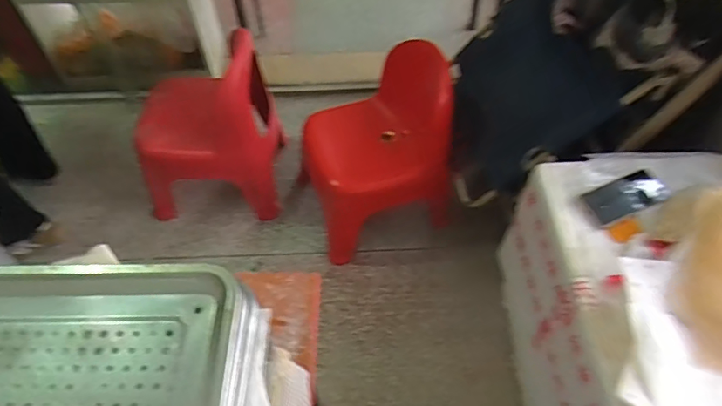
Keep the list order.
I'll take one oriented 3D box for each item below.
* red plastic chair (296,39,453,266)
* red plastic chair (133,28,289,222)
[{"bbox_3d":[0.040,-0.159,1.390,0.373,0.490,0.348,-18,57,-11],"label":"red plastic chair"},{"bbox_3d":[-0.467,-0.233,1.478,0.431,0.469,0.342,-5,55,-3],"label":"red plastic chair"}]

